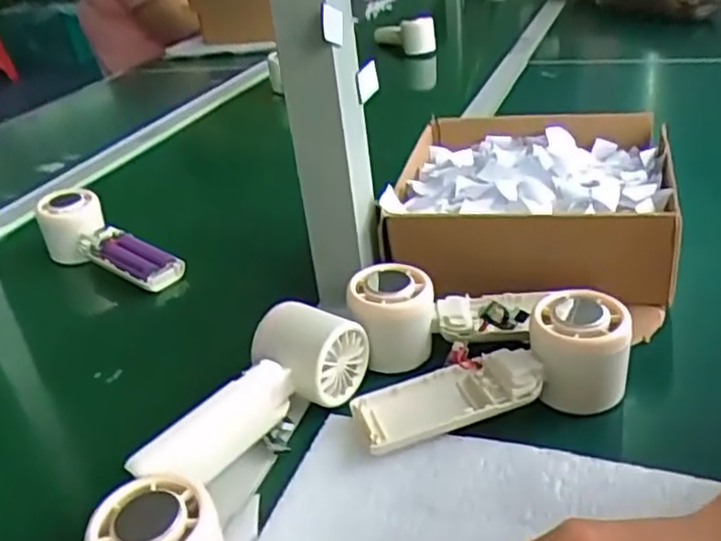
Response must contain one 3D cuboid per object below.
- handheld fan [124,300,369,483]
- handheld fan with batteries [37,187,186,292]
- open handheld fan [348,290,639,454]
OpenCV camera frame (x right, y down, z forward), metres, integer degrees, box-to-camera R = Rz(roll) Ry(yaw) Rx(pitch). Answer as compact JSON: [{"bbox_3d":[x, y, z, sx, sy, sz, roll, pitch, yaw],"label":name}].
[{"bbox_3d":[-0.060,0.077,0.401,0.053,0.046,0.153,12,35,30],"label":"handheld fan"},{"bbox_3d":[-0.229,-0.022,0.643,0.162,0.055,0.046,25,42,24],"label":"handheld fan with batteries"},{"bbox_3d":[0.081,0.068,0.414,0.167,0.058,0.064,-20,30,3],"label":"open handheld fan"}]

